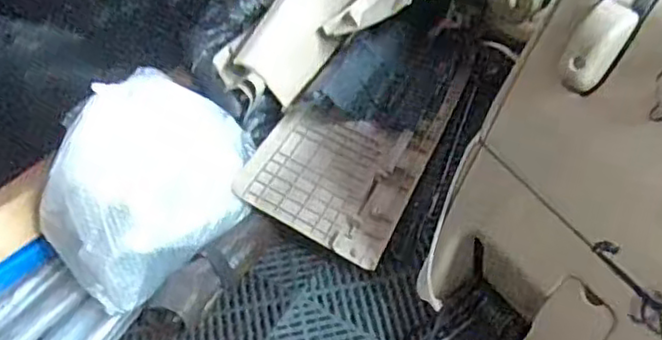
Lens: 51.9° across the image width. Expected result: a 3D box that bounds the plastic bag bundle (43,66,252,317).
[{"bbox_3d":[-0.237,0.002,0.938,0.209,0.159,0.339,15,51,16],"label":"plastic bag bundle"}]

